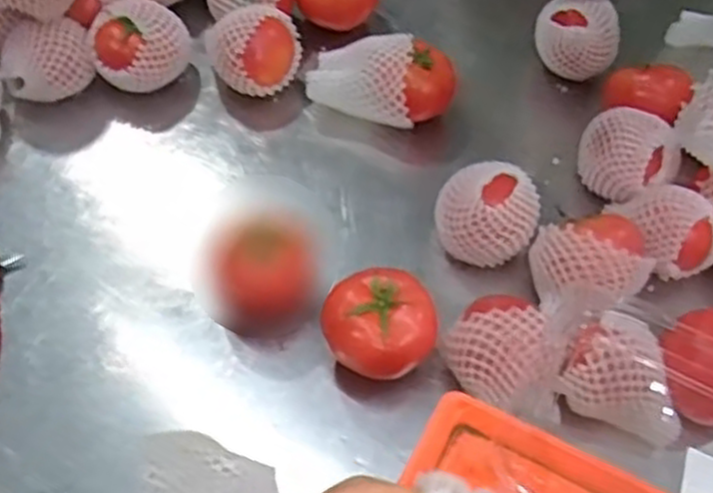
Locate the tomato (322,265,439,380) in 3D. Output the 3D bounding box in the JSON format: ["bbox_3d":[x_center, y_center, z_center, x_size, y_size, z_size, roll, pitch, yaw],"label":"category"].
[{"bbox_3d":[0.017,0.064,0.598,0.081,0.071,0.075,-1,56,1],"label":"tomato"}]

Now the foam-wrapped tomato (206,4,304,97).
[{"bbox_3d":[-0.097,-0.190,0.764,0.085,0.077,0.070,-20,58,-14],"label":"foam-wrapped tomato"}]

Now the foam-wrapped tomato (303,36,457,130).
[{"bbox_3d":[0.024,-0.151,0.742,0.137,0.077,0.065,1,55,0],"label":"foam-wrapped tomato"}]

